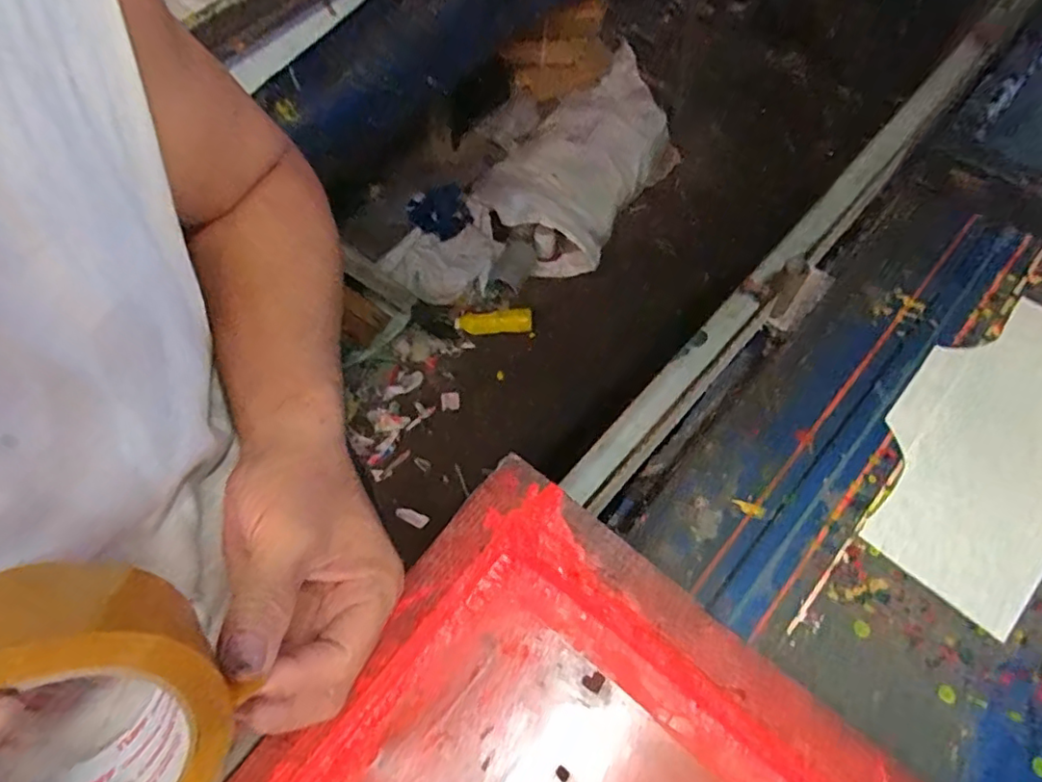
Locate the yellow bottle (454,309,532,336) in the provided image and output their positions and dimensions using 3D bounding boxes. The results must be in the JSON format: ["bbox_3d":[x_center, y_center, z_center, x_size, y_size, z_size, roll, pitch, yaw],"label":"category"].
[{"bbox_3d":[-0.074,-0.185,1.606,0.209,0.049,0.061,-7,62,1],"label":"yellow bottle"}]

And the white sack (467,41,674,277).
[{"bbox_3d":[0.193,-0.679,1.746,0.374,0.295,0.662,28,68,17],"label":"white sack"}]

